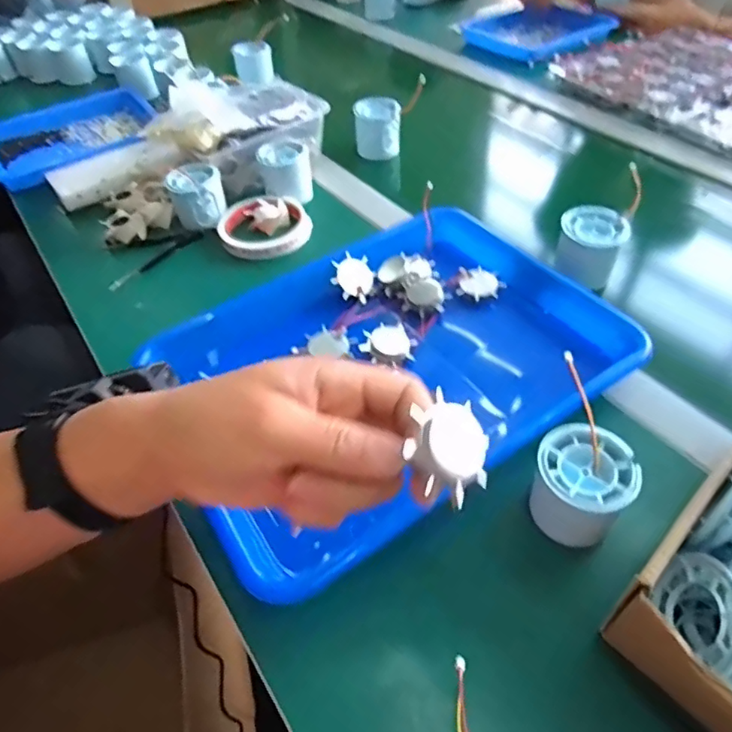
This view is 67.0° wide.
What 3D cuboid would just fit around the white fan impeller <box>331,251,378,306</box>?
[{"bbox_3d":[-0.012,-0.080,0.494,0.038,0.007,0.043,21,70,-18],"label":"white fan impeller"}]

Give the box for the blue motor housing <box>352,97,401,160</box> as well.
[{"bbox_3d":[0.015,-0.292,0.684,0.058,0.058,0.050,1,48,4],"label":"blue motor housing"}]

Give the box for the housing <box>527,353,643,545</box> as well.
[{"bbox_3d":[0.134,0.061,0.340,0.053,0.084,0.072,16,51,17],"label":"housing"}]

